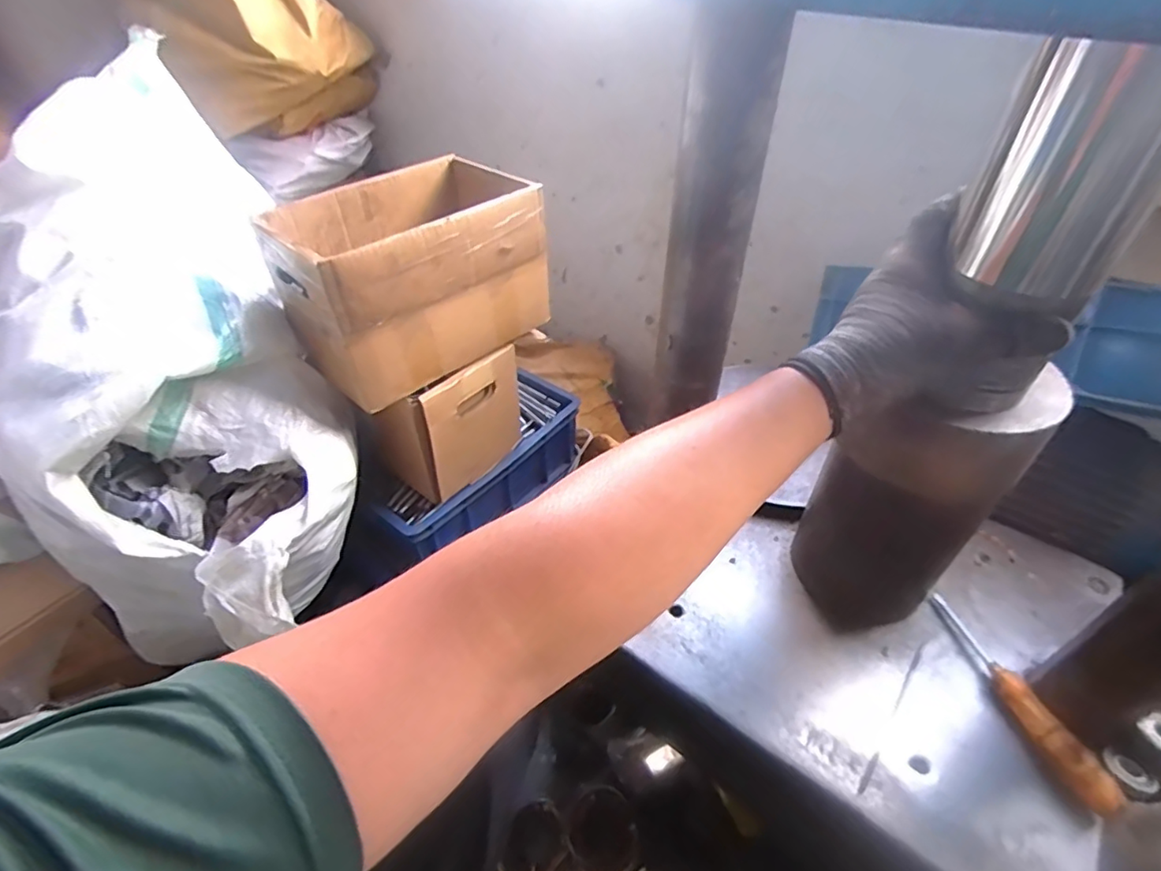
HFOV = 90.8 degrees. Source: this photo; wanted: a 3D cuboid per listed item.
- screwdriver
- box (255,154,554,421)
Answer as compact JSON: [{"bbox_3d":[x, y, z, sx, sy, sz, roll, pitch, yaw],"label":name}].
[{"bbox_3d":[0.369,0.217,0.489,0.024,0.036,0.189,-7,43,-8],"label":"screwdriver"},{"bbox_3d":[-0.221,-0.213,0.764,0.317,0.193,0.193,-33,52,-31],"label":"box"}]

